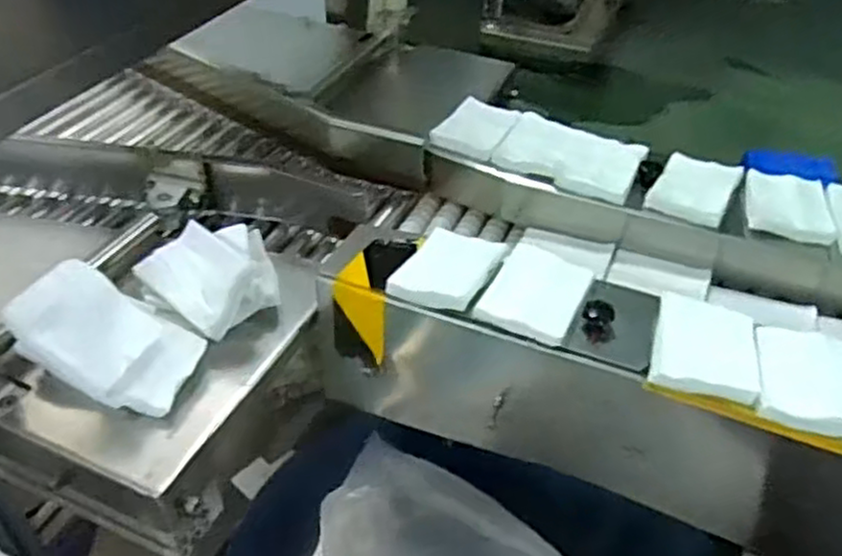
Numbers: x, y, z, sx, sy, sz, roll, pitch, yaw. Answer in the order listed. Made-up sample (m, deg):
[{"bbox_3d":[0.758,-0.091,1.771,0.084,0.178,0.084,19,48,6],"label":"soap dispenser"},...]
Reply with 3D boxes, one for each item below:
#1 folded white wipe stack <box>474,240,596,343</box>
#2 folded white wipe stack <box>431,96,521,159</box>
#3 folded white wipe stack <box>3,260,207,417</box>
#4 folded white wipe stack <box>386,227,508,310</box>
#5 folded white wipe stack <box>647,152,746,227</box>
[{"bbox_3d":[0.092,0.010,0.587,0.072,0.007,0.094,19,44,19],"label":"folded white wipe stack"},{"bbox_3d":[0.060,-0.161,0.795,0.069,0.019,0.087,21,45,22],"label":"folded white wipe stack"},{"bbox_3d":[-0.230,0.044,0.548,0.129,0.024,0.085,38,47,-23],"label":"folded white wipe stack"},{"bbox_3d":[0.022,-0.009,0.601,0.068,0.010,0.087,20,44,21],"label":"folded white wipe stack"},{"bbox_3d":[0.263,-0.088,0.711,0.068,0.016,0.096,22,45,23],"label":"folded white wipe stack"}]

